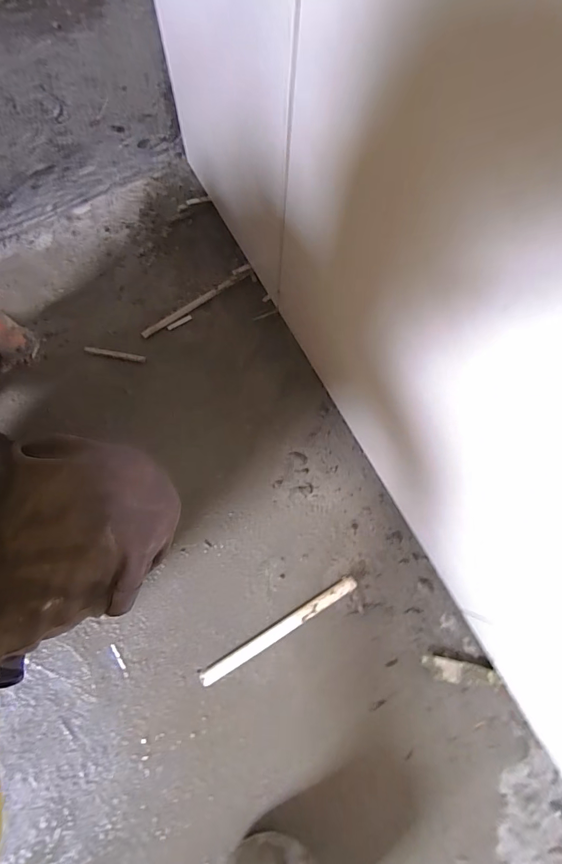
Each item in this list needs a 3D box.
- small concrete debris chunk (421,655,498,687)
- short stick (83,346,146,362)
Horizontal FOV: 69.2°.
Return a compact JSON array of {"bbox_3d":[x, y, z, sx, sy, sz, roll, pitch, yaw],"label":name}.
[{"bbox_3d":[0.276,0.375,0.639,0.117,0.025,0.030,12,77,1],"label":"small concrete debris chunk"},{"bbox_3d":[-0.303,-0.143,0.744,0.114,0.004,0.012,11,77,1],"label":"short stick"}]

